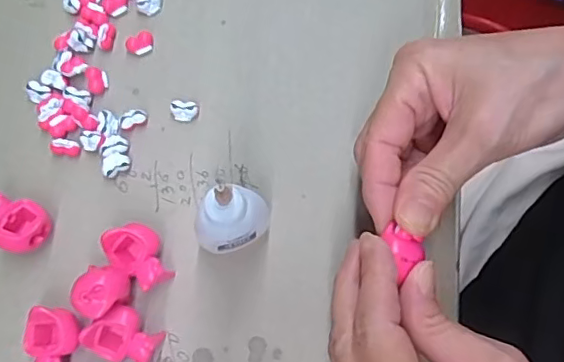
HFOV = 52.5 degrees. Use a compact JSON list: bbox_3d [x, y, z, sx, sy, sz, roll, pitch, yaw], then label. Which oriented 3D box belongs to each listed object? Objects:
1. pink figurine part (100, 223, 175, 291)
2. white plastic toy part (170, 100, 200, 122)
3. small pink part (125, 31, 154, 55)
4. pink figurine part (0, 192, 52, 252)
[{"bbox_3d":[-0.068,0.036,0.277,0.033,0.022,0.023,36,79,8],"label":"pink figurine part"},{"bbox_3d":[-0.052,-0.037,0.301,0.016,0.006,0.011,15,77,3],"label":"white plastic toy part"},{"bbox_3d":[-0.077,-0.075,0.310,0.015,0.005,0.011,-28,78,-6],"label":"small pink part"},{"bbox_3d":[-0.128,0.021,0.281,0.033,0.023,0.024,38,79,8],"label":"pink figurine part"}]

